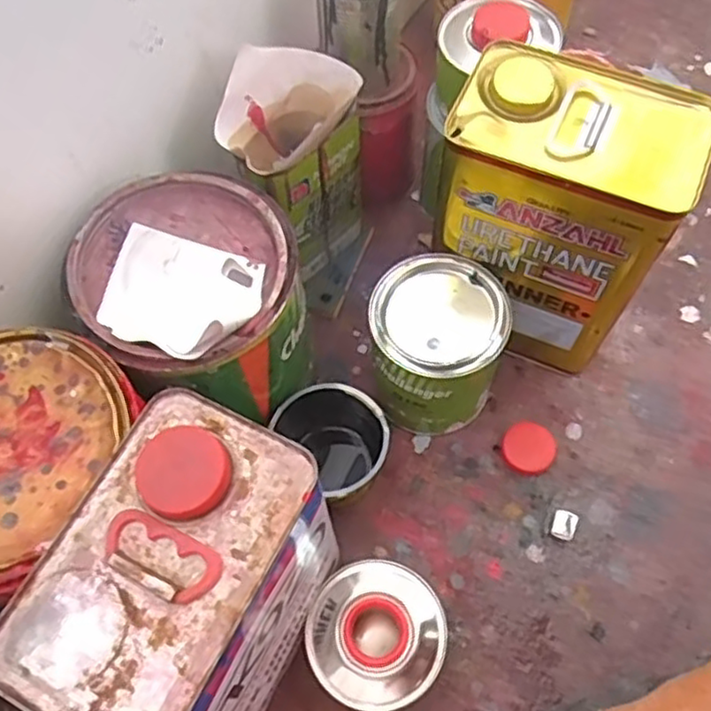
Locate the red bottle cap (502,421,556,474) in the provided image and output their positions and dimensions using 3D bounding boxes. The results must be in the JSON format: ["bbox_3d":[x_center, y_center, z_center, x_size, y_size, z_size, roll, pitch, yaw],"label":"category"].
[{"bbox_3d":[0.154,0.081,0.611,0.045,0.007,0.047,-1,64,2],"label":"red bottle cap"}]

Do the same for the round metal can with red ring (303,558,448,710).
[{"bbox_3d":[0.017,0.208,0.518,0.101,0.071,0.097,-1,64,2],"label":"round metal can with red ring"}]

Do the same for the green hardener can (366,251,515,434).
[{"bbox_3d":[0.069,-0.006,0.588,0.108,0.136,0.104,-1,64,2],"label":"green hardener can"}]

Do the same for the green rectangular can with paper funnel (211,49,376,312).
[{"bbox_3d":[-0.048,-0.153,0.624,0.097,0.210,0.130,16,66,10],"label":"green rectangular can with paper funnel"}]

